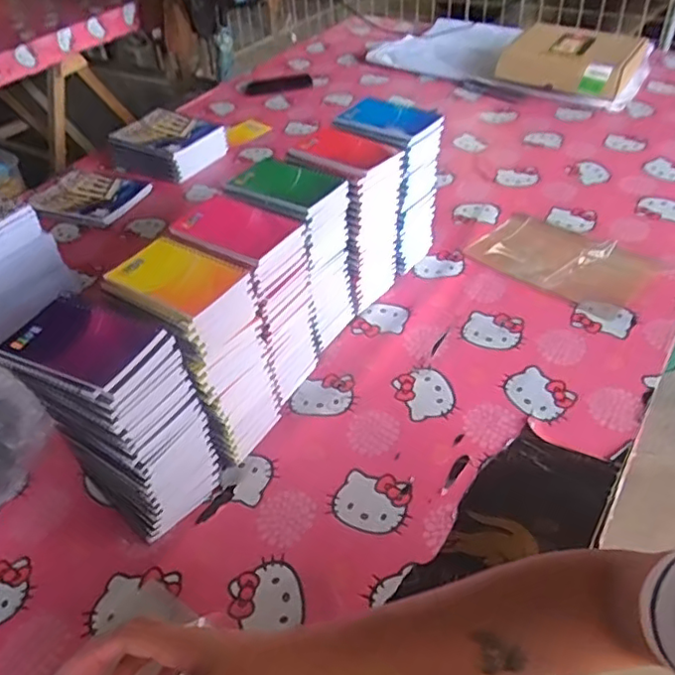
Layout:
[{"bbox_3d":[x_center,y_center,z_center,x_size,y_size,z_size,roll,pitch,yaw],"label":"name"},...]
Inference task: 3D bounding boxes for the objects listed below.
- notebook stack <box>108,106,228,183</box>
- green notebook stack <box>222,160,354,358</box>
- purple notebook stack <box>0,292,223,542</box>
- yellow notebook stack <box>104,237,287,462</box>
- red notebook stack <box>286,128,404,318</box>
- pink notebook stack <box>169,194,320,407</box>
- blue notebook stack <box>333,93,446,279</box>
[{"bbox_3d":[-0.356,-0.406,1.282,0.215,0.069,0.159,22,50,28],"label":"notebook stack"},{"bbox_3d":[-0.048,-0.104,0.806,0.133,0.232,0.105,31,55,34],"label":"green notebook stack"},{"bbox_3d":[-0.216,0.080,0.619,0.135,0.231,0.112,22,50,28],"label":"purple notebook stack"},{"bbox_3d":[-0.149,0.018,0.679,0.129,0.229,0.100,27,52,31],"label":"yellow notebook stack"},{"bbox_3d":[0.018,-0.157,0.853,0.127,0.231,0.109,28,53,32],"label":"red notebook stack"},{"bbox_3d":[-0.098,-0.040,0.734,0.125,0.228,0.111,20,49,26],"label":"pink notebook stack"},{"bbox_3d":[0.079,-0.220,0.918,0.139,0.232,0.113,27,52,31],"label":"blue notebook stack"}]

